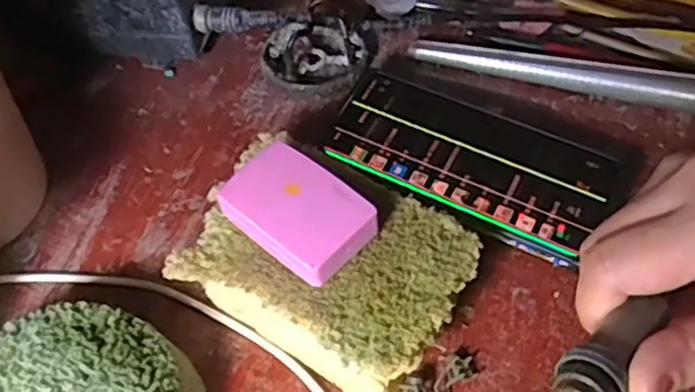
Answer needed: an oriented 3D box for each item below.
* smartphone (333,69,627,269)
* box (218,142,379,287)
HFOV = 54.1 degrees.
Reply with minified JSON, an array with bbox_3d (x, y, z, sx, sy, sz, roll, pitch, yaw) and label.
[{"bbox_3d":[0.069,-0.021,0.382,0.156,0.008,0.081,22,59,14],"label":"smartphone"},{"bbox_3d":[-0.023,0.009,0.318,0.068,0.017,0.048,36,63,25],"label":"box"}]

